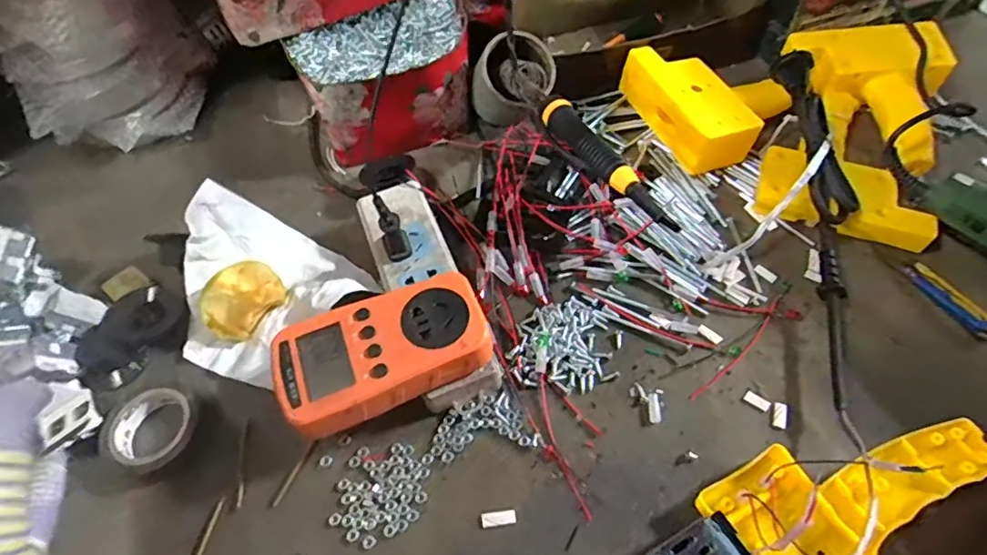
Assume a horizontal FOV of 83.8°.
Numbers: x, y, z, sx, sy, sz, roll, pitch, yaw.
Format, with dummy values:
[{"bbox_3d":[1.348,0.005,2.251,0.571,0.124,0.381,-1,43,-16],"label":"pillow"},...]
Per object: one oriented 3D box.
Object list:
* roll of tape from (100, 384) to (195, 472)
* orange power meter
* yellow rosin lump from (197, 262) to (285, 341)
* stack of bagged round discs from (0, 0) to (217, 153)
[{"bbox_3d":[-0.226,0.100,0.365,0.053,0.017,0.051,-1,56,2],"label":"roll of tape"},{"bbox_3d":[-0.068,0.044,0.339,0.125,0.029,0.068,-20,58,-11],"label":"orange power meter"},{"bbox_3d":[-0.184,0.016,0.402,0.039,0.031,0.057,39,66,24],"label":"yellow rosin lump"},{"bbox_3d":[-0.358,-0.226,0.487,0.154,0.158,0.139,-21,58,-11],"label":"stack of bagged round discs"}]

